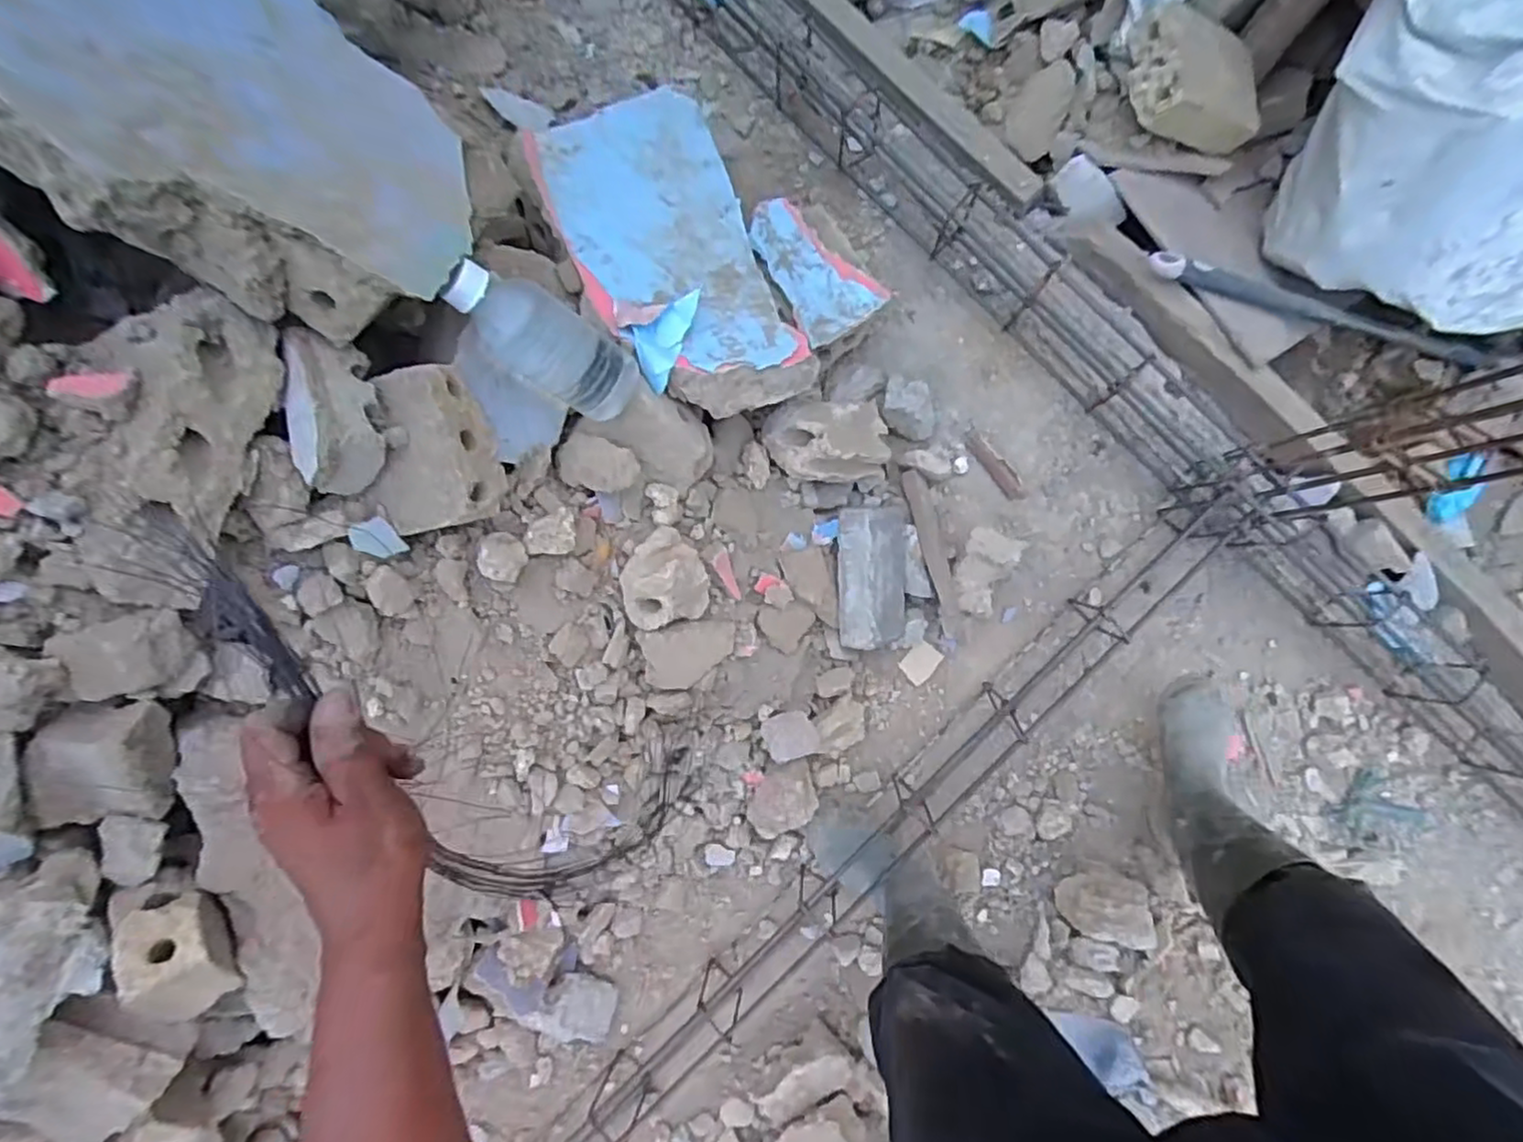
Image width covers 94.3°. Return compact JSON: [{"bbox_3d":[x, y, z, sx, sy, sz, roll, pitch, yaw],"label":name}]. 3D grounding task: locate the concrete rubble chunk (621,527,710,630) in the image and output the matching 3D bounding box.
[{"bbox_3d":[-0.128,0.008,0.924,0.108,0.069,0.123,-16,86,-2],"label":"concrete rubble chunk"}]

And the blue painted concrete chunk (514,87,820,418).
[{"bbox_3d":[-0.143,-0.457,1.004,0.308,0.090,0.528,-14,75,-26],"label":"blue painted concrete chunk"}]

